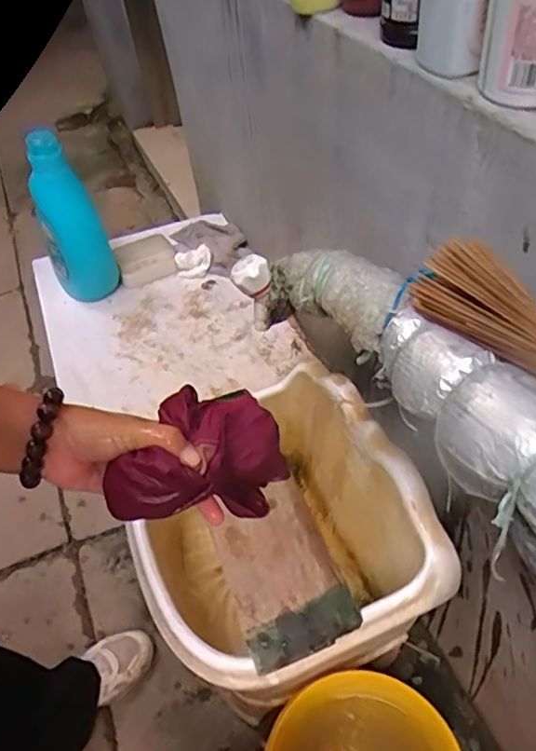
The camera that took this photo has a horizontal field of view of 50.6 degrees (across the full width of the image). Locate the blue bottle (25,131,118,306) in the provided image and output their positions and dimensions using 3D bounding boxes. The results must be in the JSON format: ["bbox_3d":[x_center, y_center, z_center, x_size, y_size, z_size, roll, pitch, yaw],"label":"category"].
[{"bbox_3d":[-0.372,-0.284,1.070,0.114,0.307,0.087,-22,48,-14],"label":"blue bottle"}]

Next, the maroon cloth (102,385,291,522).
[{"bbox_3d":[-0.049,0.063,0.457,0.124,0.089,0.091,-10,47,-3],"label":"maroon cloth"}]

